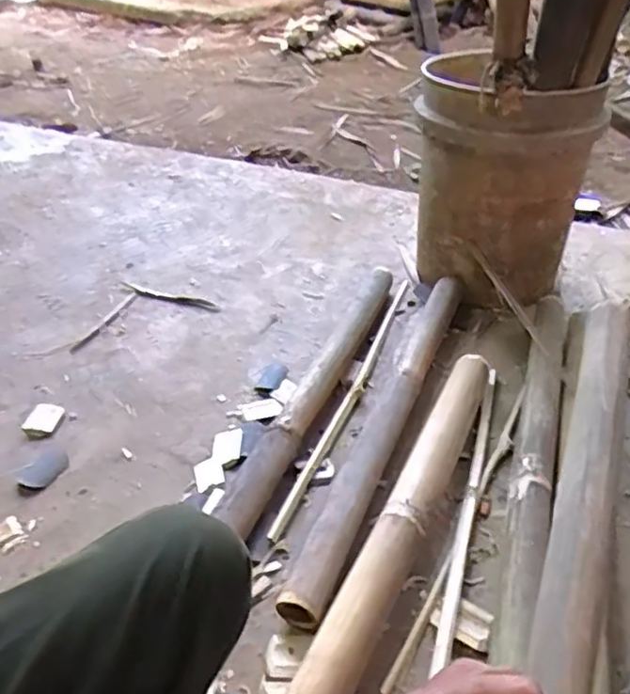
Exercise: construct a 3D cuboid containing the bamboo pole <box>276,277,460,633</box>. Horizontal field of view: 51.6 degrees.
[{"bbox_3d":[0.104,0.096,0.902,0.055,0.049,0.640,13,40,19],"label":"bamboo pole"}]

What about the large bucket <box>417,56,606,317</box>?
[{"bbox_3d":[0.314,-0.277,1.121,0.276,0.370,0.274,8,39,14],"label":"large bucket"}]

